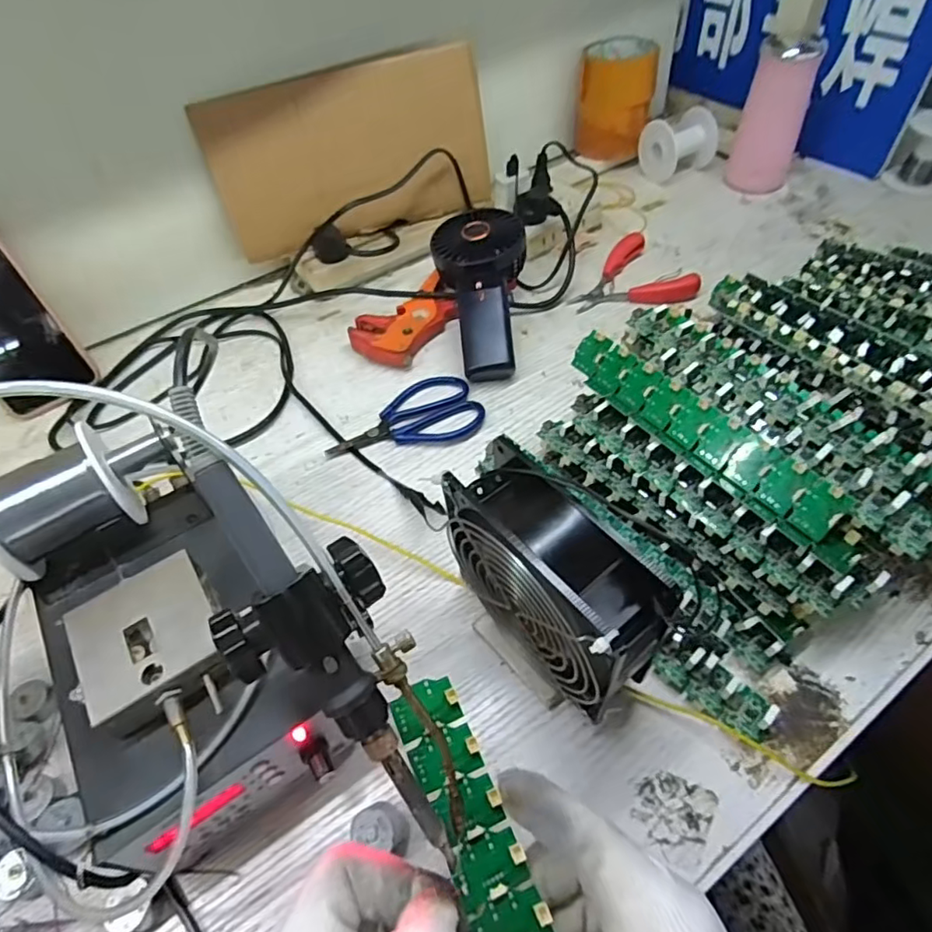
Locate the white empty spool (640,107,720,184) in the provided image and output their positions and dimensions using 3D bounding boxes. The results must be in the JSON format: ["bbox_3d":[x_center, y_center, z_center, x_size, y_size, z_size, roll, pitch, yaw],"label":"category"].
[{"bbox_3d":[0.253,-0.381,0.697,0.071,0.067,0.057,-21,54,-10],"label":"white empty spool"}]

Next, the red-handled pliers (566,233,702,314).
[{"bbox_3d":[0.161,-0.198,0.589,0.122,0.016,0.097,-7,52,0],"label":"red-handled pliers"}]

